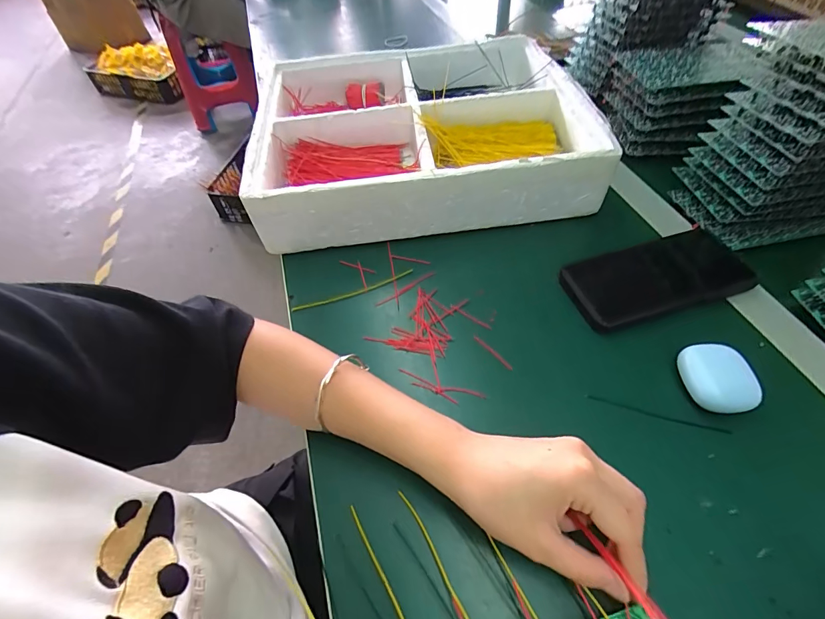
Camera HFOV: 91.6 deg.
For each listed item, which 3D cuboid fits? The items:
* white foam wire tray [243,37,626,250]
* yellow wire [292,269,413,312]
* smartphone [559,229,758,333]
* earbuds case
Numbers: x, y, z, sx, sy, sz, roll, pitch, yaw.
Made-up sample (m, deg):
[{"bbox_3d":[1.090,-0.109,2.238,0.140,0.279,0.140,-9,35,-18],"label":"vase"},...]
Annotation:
[{"bbox_3d":[0.003,-0.229,0.510,0.372,0.079,0.326,-8,52,-1],"label":"white foam wire tray"},{"bbox_3d":[-0.058,-0.018,0.406,0.126,0.004,0.009,-19,53,-10],"label":"yellow wire"},{"bbox_3d":[0.233,-0.032,0.379,0.175,0.015,0.078,-17,53,-8],"label":"smartphone"},{"bbox_3d":[0.237,0.053,0.312,0.040,0.030,0.053,-10,52,-3],"label":"earbuds case"}]

